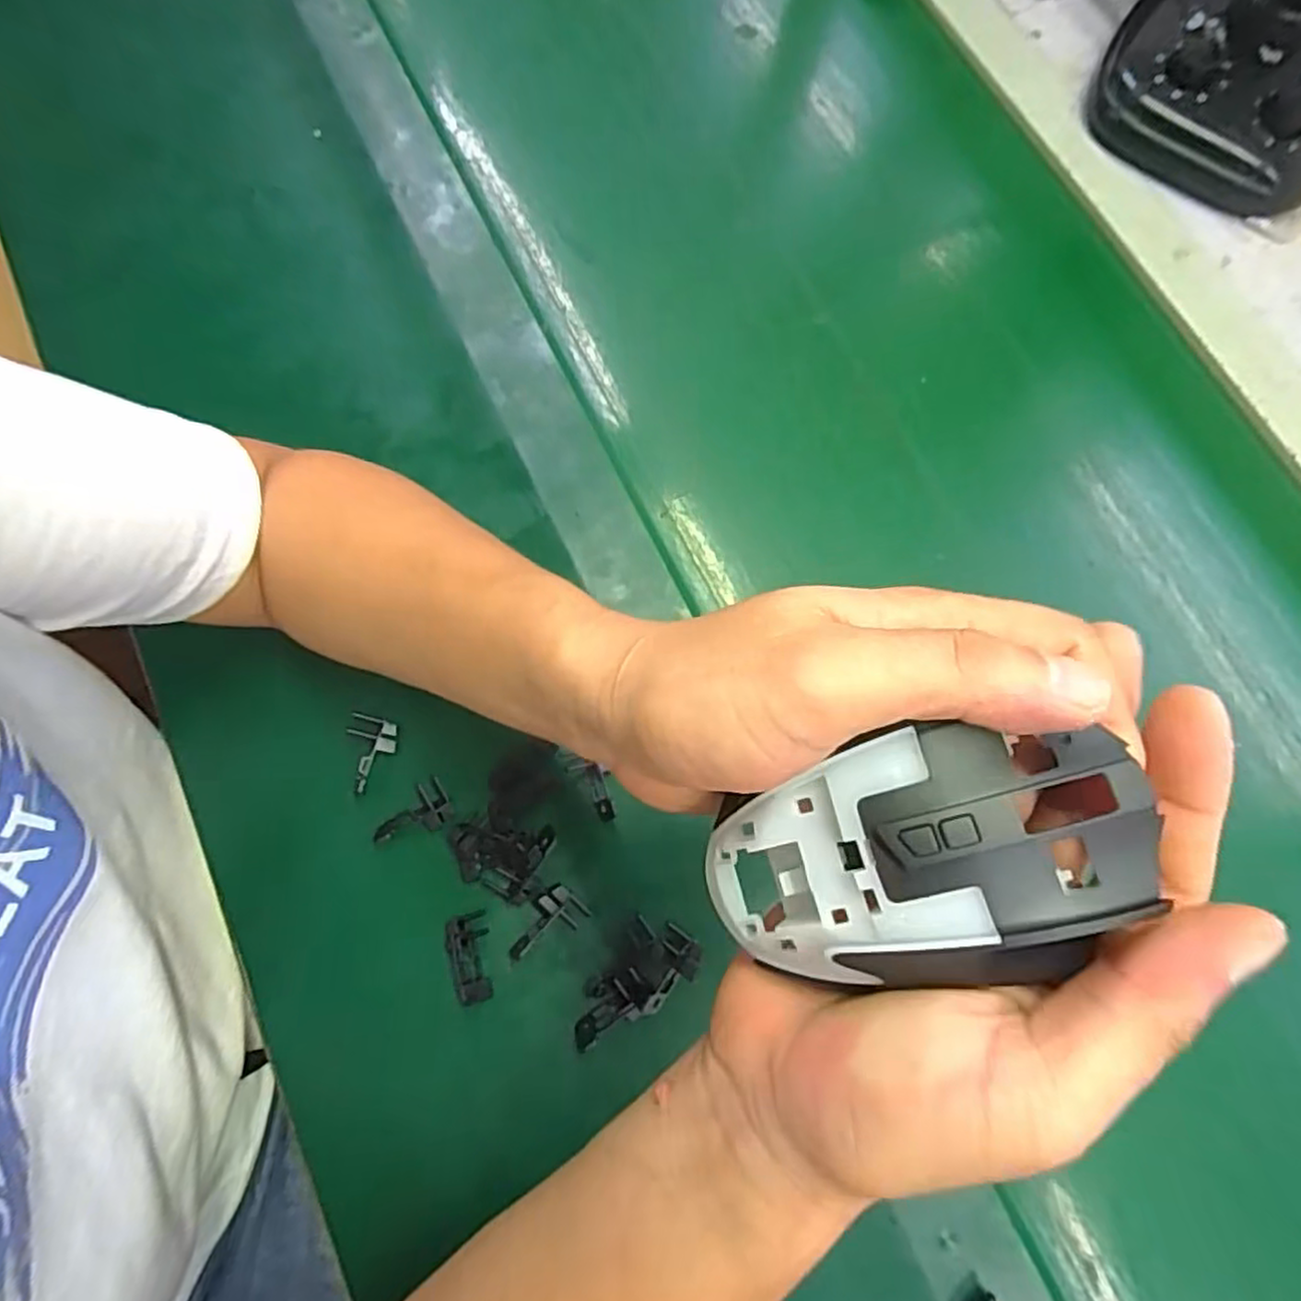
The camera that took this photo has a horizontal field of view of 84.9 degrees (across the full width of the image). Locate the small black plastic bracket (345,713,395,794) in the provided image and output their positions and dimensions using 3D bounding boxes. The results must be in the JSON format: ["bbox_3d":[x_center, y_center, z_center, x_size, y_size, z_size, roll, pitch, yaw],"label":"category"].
[{"bbox_3d":[-0.156,0.057,0.393,0.023,0.012,0.042,7,74,1],"label":"small black plastic bracket"}]

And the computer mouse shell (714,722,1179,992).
[{"bbox_3d":[0.064,0.053,0.187,0.112,0.033,0.064,-15,81,30],"label":"computer mouse shell"}]

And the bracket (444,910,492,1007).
[{"bbox_3d":[-0.093,0.160,0.369,0.023,0.016,0.044,-15,75,-5],"label":"bracket"}]

